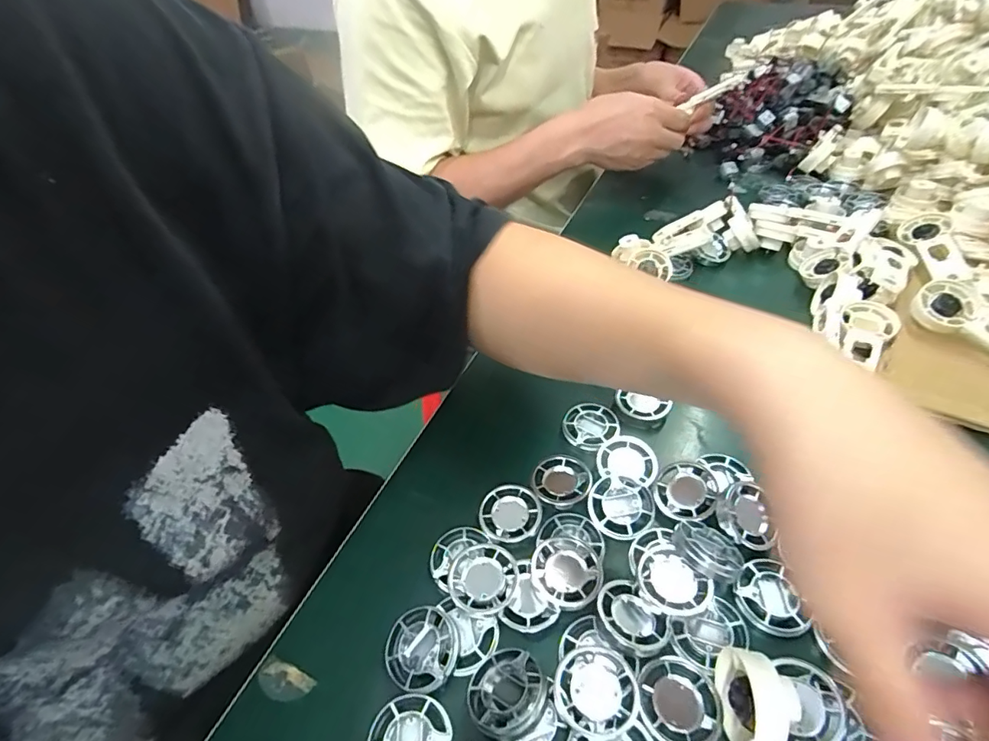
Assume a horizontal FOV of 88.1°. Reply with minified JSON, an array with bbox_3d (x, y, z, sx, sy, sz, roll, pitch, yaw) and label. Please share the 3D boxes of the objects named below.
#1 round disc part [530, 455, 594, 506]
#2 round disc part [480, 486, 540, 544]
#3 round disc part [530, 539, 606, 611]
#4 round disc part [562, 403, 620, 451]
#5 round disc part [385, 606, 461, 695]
[{"bbox_3d":[0.044,0.073,0.332,0.036,0.011,0.036,-3,46,3],"label":"round disc part"},{"bbox_3d":[0.010,0.089,0.315,0.037,0.007,0.035,-3,46,3],"label":"round disc part"},{"bbox_3d":[0.039,0.112,0.283,0.038,0.008,0.036,-3,46,3],"label":"round disc part"},{"bbox_3d":[0.068,0.040,0.364,0.038,0.008,0.038,-3,46,3],"label":"round disc part"},{"bbox_3d":[-0.037,0.142,0.261,0.037,0.009,0.037,-3,46,3],"label":"round disc part"}]

